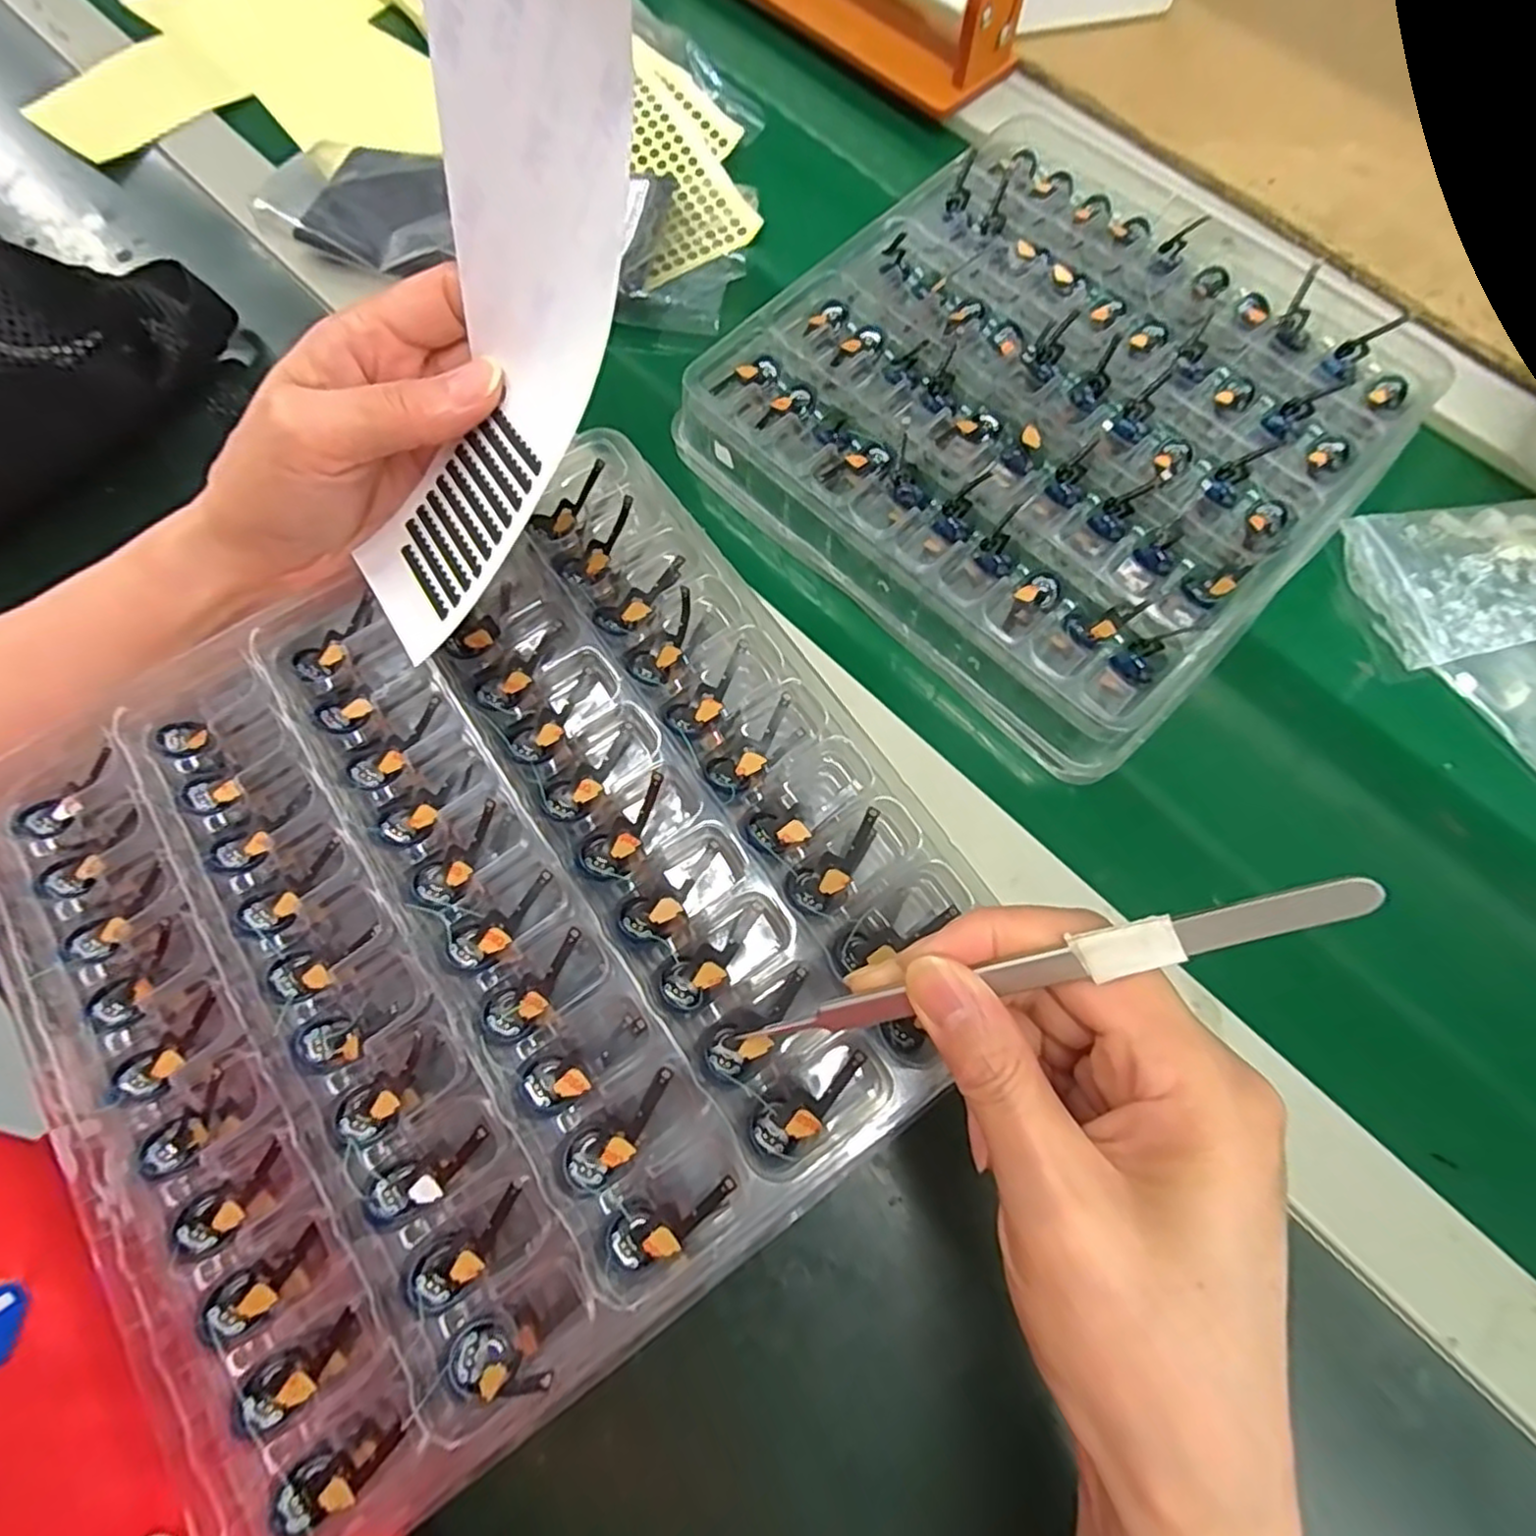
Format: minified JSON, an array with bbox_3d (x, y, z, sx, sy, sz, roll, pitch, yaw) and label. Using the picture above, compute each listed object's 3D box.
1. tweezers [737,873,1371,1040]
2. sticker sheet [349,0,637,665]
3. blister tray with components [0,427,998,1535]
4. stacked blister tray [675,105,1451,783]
[{"bbox_3d":[0.057,0.050,0.170,0.145,0.006,0.011,-26,74,29],"label":"tweezers"},{"bbox_3d":[-0.082,-0.117,0.202,0.060,0.188,0.035,46,40,11],"label":"sticker sheet"},{"bbox_3d":[-0.089,0.042,0.225,0.254,0.022,0.252,-33,75,-9],"label":"blister tray with components"},{"bbox_3d":[0.134,-0.172,0.335,0.277,0.034,0.259,-44,79,-8],"label":"stacked blister tray"}]

